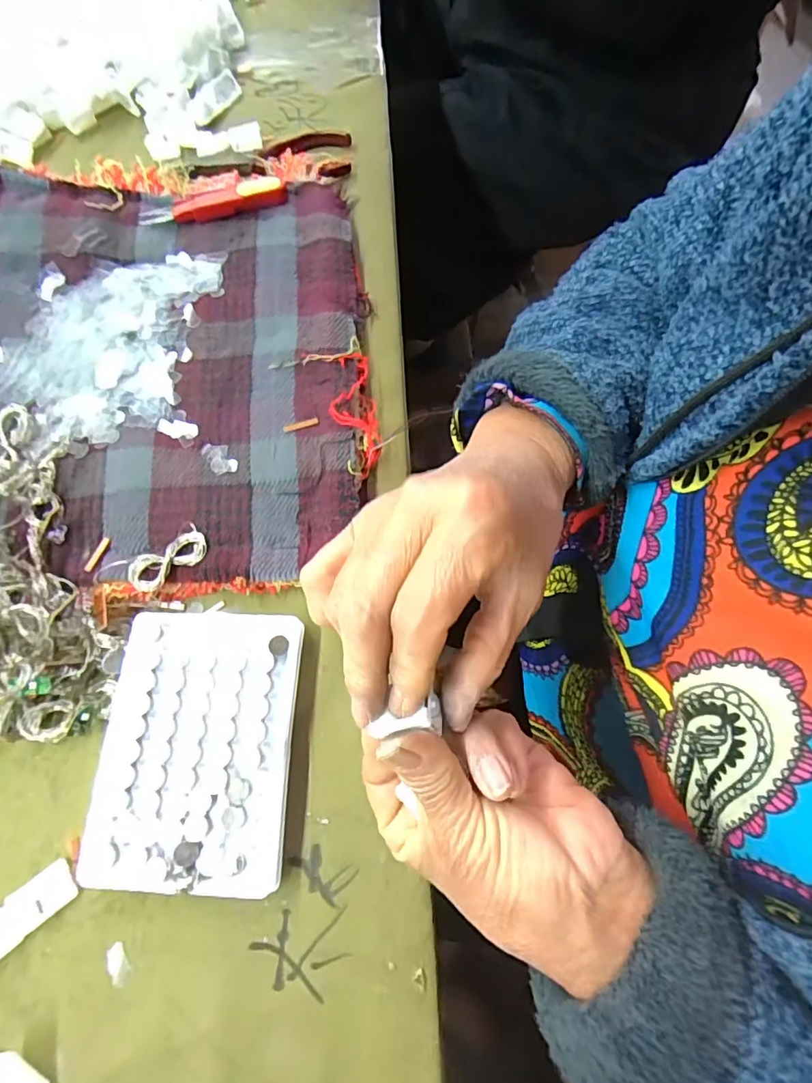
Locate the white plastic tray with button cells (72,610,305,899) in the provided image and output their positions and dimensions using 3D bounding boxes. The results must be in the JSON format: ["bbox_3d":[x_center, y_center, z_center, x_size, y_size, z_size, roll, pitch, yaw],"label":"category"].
[{"bbox_3d":[-0.108,0.102,0.263,0.098,0.013,0.129,1,71,1],"label":"white plastic tray with button cells"}]

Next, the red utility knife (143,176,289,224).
[{"bbox_3d":[-0.145,-0.255,0.384,0.109,0.015,0.023,-11,71,-3],"label":"red utility knife"}]

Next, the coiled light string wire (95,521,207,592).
[{"bbox_3d":[-0.142,0.012,0.293,0.057,0.009,0.024,-32,73,-10],"label":"coiled light string wire"}]

